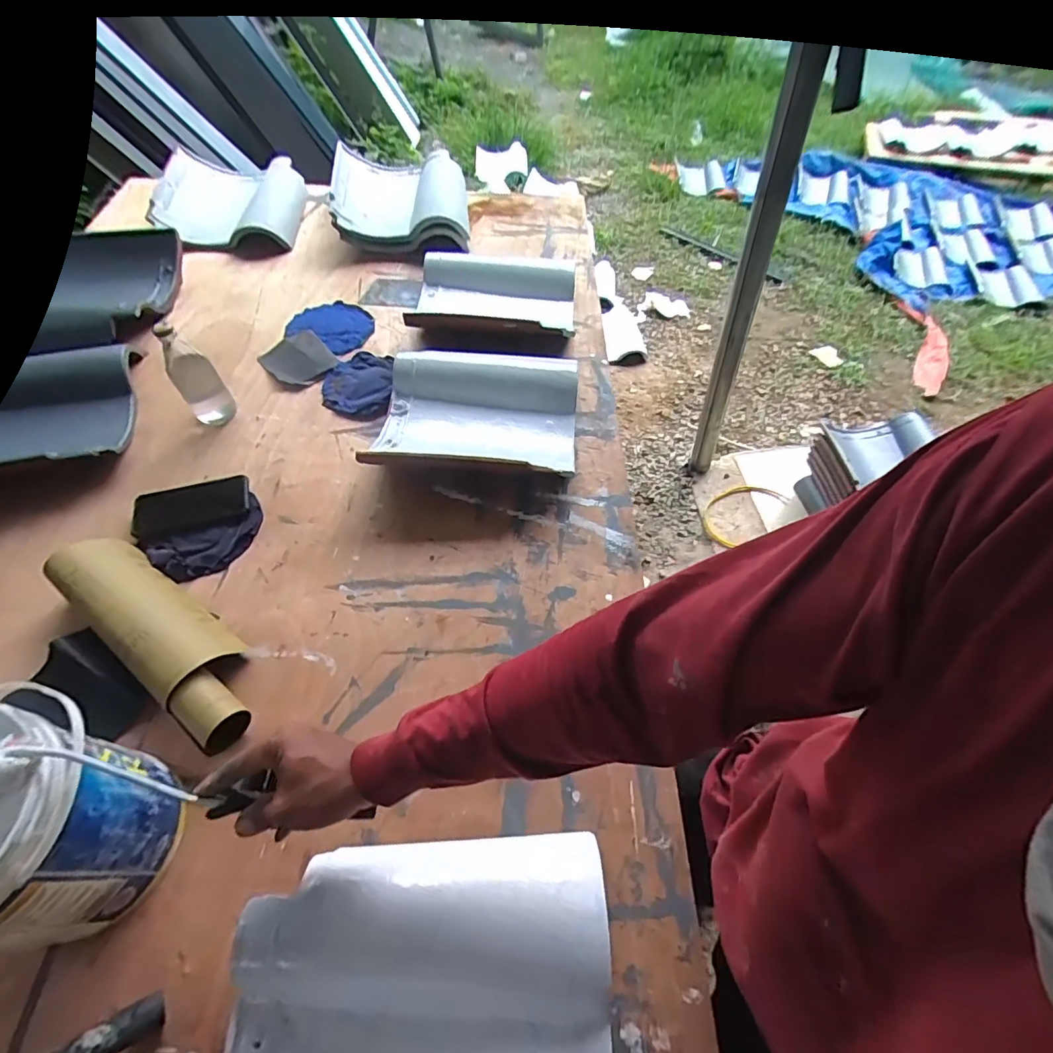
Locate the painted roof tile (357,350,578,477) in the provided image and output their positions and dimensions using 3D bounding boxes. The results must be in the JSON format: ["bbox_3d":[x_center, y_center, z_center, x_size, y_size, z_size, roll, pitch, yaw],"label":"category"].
[{"bbox_3d":[-0.078,-0.192,0.820,0.316,0.090,0.265,2,56,2],"label":"painted roof tile"}]

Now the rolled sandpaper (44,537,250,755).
[{"bbox_3d":[-0.458,0.129,0.625,0.357,0.062,0.101,32,62,20],"label":"rolled sandpaper"}]

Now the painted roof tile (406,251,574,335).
[{"bbox_3d":[-0.060,-0.496,1.034,0.323,0.072,0.306,0,56,0],"label":"painted roof tile"}]

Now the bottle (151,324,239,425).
[{"bbox_3d":[-0.545,-0.245,0.821,0.066,0.169,0.061,-36,63,-22],"label":"bottle"}]

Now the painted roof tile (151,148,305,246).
[{"bbox_3d":[-0.725,-0.807,1.239,0.321,0.097,0.321,-9,52,0],"label":"painted roof tile"}]

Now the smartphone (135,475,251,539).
[{"bbox_3d":[-0.506,-0.033,0.756,0.155,0.006,0.081,-14,55,-15],"label":"smartphone"}]

